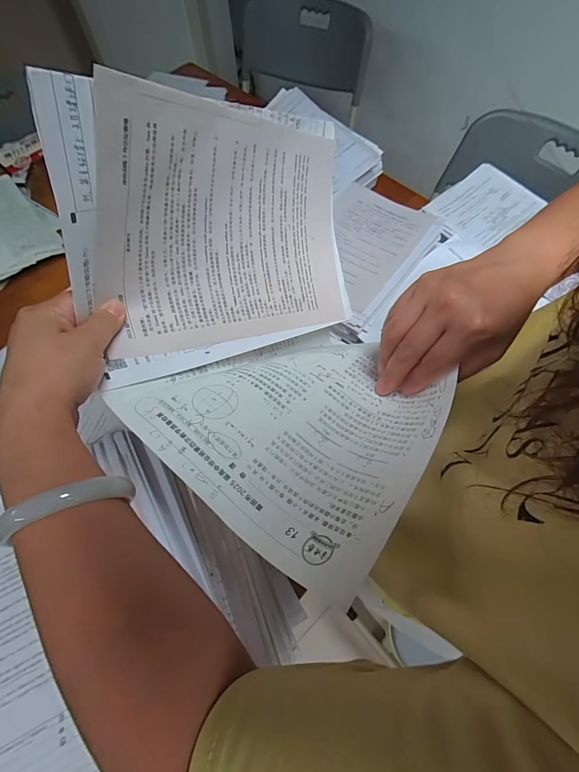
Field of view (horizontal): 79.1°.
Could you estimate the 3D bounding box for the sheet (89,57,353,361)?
[{"bbox_3d":[-0.036,-0.139,0.323,0.048,0.185,0.266,26,34,37],"label":"sheet"}]

